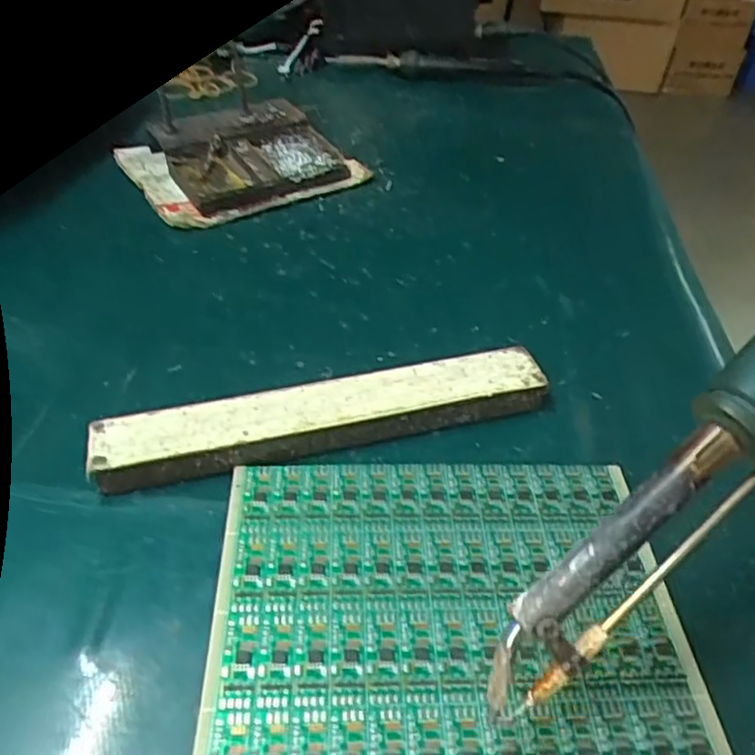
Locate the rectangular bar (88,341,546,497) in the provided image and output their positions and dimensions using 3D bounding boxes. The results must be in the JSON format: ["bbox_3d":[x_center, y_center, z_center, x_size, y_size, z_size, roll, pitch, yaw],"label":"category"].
[{"bbox_3d":[-0.021,0.017,0.296,0.197,0.019,0.028,-10,43,-13],"label":"rectangular bar"}]

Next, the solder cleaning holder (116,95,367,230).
[{"bbox_3d":[-0.099,-0.160,0.479,0.144,0.034,0.115,-24,48,-26],"label":"solder cleaning holder"}]

